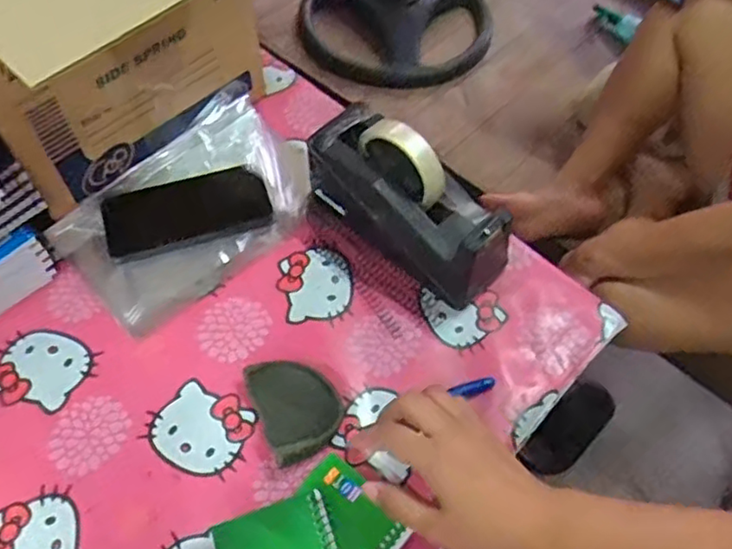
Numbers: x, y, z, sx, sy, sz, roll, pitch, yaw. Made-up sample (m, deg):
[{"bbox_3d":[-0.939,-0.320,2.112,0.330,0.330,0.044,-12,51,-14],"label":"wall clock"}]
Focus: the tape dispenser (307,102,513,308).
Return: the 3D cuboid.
[{"bbox_3d":[0.040,-0.071,0.609,0.208,0.118,0.079,38,63,20],"label":"tape dispenser"}]

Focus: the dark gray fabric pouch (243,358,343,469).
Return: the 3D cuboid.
[{"bbox_3d":[-0.057,0.108,0.543,0.066,0.027,0.089,-20,60,-15],"label":"dark gray fabric pouch"}]

